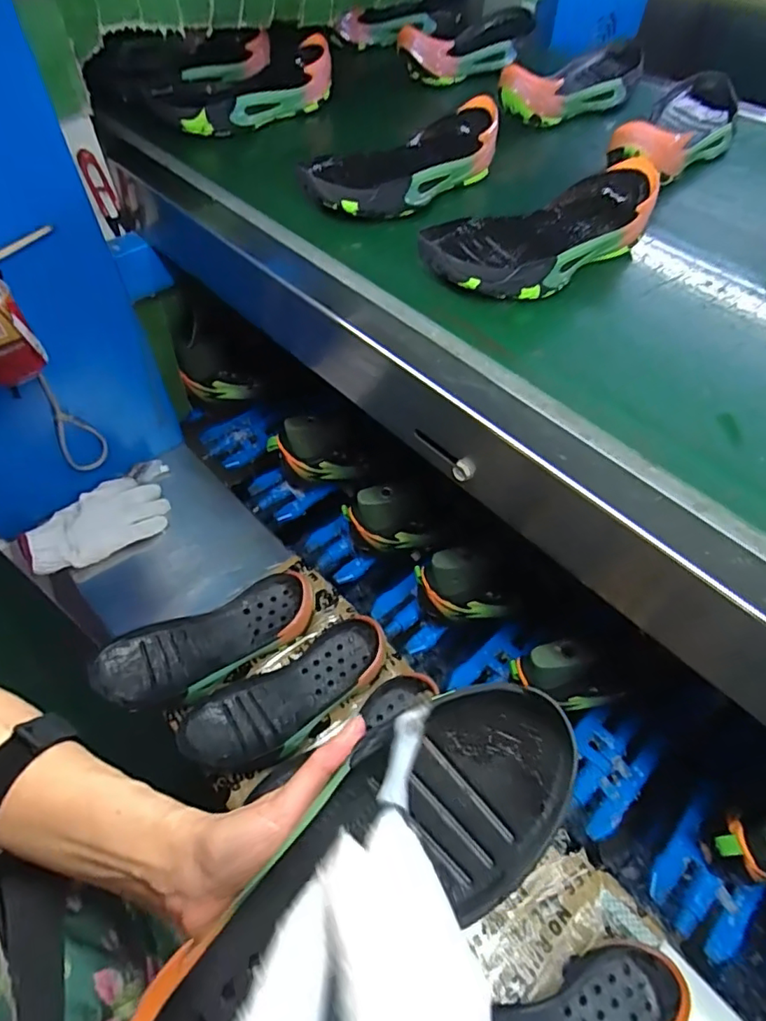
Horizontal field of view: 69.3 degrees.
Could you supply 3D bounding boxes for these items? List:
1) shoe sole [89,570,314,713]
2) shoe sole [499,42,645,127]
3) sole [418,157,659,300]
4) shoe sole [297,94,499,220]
[{"bbox_3d":[-0.200,0.157,0.653,0.252,0.045,0.097,-23,55,-15],"label":"shoe sole"},{"bbox_3d":[0.248,-0.530,0.696,0.239,0.056,0.086,-36,59,-23],"label":"shoe sole"},{"bbox_3d":[0.147,-0.238,0.483,0.252,0.045,0.095,-24,55,-16],"label":"sole"},{"bbox_3d":[0.026,-0.349,0.558,0.095,0.047,0.232,40,63,22],"label":"shoe sole"}]

